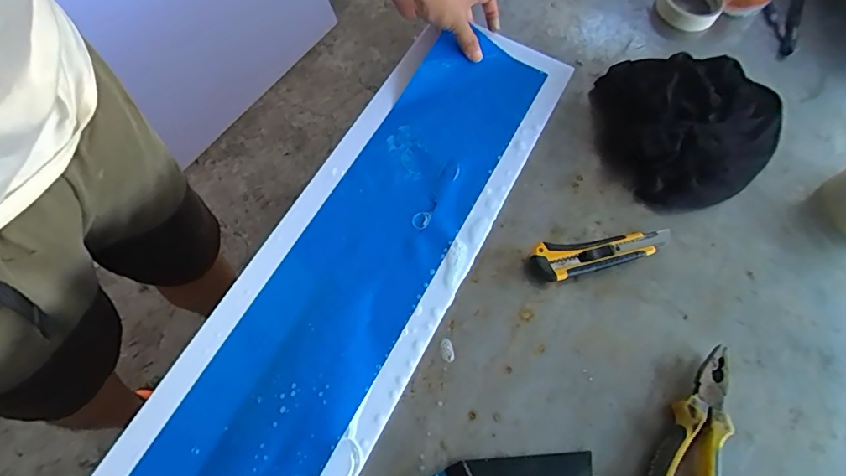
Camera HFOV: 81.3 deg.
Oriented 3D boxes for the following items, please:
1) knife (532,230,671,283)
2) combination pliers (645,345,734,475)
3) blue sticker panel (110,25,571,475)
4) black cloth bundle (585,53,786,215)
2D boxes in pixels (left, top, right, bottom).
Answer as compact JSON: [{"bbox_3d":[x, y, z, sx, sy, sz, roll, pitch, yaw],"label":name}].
[{"bbox_3d":[0.200,0.014,0.538,0.161,0.026,0.039,-12,67,-9],"label":"knife"},{"bbox_3d":[0.256,0.192,0.464,0.056,0.027,0.186,28,67,9],"label":"combination pliers"},{"bbox_3d":[-0.089,0.097,0.482,0.205,0.019,0.846,27,67,7],"label":"blue sticker panel"},{"bbox_3d":[0.328,-0.158,0.605,0.236,0.049,0.215,-36,73,-17],"label":"black cloth bundle"}]

